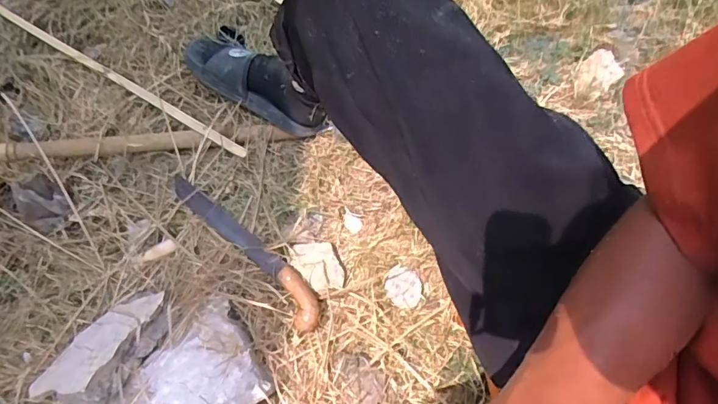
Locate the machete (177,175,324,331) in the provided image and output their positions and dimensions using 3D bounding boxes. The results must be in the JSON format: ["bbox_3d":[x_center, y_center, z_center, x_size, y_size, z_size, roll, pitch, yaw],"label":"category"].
[{"bbox_3d":[-0.174,0.063,0.733,0.328,0.023,0.050,42,73,17],"label":"machete"}]

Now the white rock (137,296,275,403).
[{"bbox_3d":[-0.223,0.226,0.607,0.189,0.051,0.142,-32,70,-12],"label":"white rock"}]

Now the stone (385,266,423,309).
[{"bbox_3d":[0.066,0.126,0.722,0.053,0.018,0.058,0,67,0],"label":"stone"}]

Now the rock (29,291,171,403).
[{"bbox_3d":[-0.335,0.188,0.638,0.136,0.049,0.167,2,44,29],"label":"rock"}]

